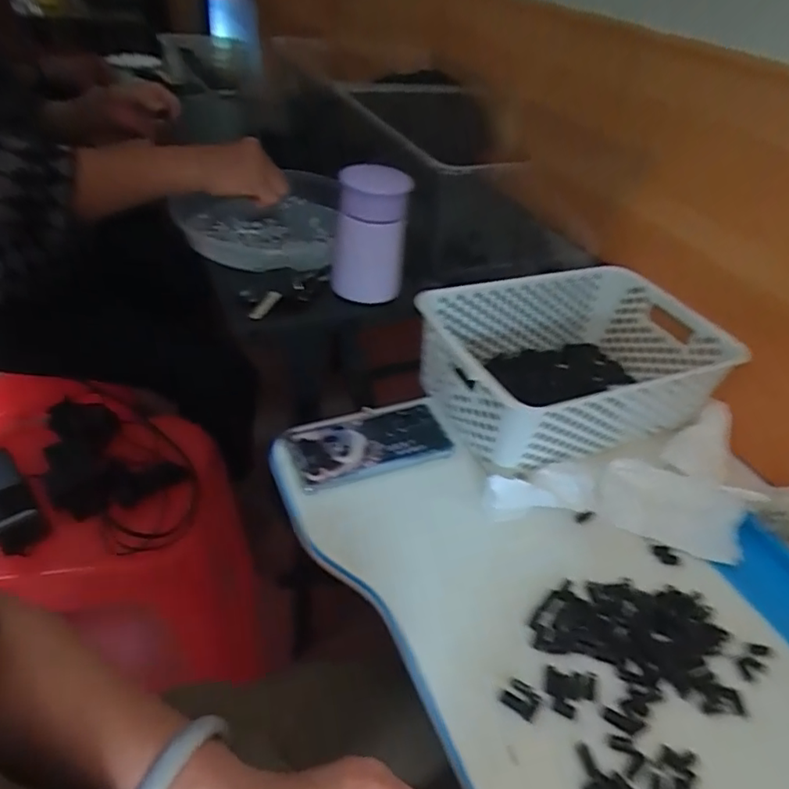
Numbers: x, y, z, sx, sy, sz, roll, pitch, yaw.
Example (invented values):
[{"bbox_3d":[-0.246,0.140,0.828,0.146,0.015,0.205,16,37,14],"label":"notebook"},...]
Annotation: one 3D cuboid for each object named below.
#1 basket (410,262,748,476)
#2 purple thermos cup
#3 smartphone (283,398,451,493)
[{"bbox_3d":[0.195,-0.038,0.616,0.307,0.101,0.207,-14,45,-23],"label":"basket"},{"bbox_3d":[-0.027,-0.164,0.574,0.070,0.123,0.068,-1,42,-9],"label":"purple thermos cup"},{"bbox_3d":[-0.026,0.046,0.563,0.158,0.014,0.087,-13,45,-21],"label":"smartphone"}]

